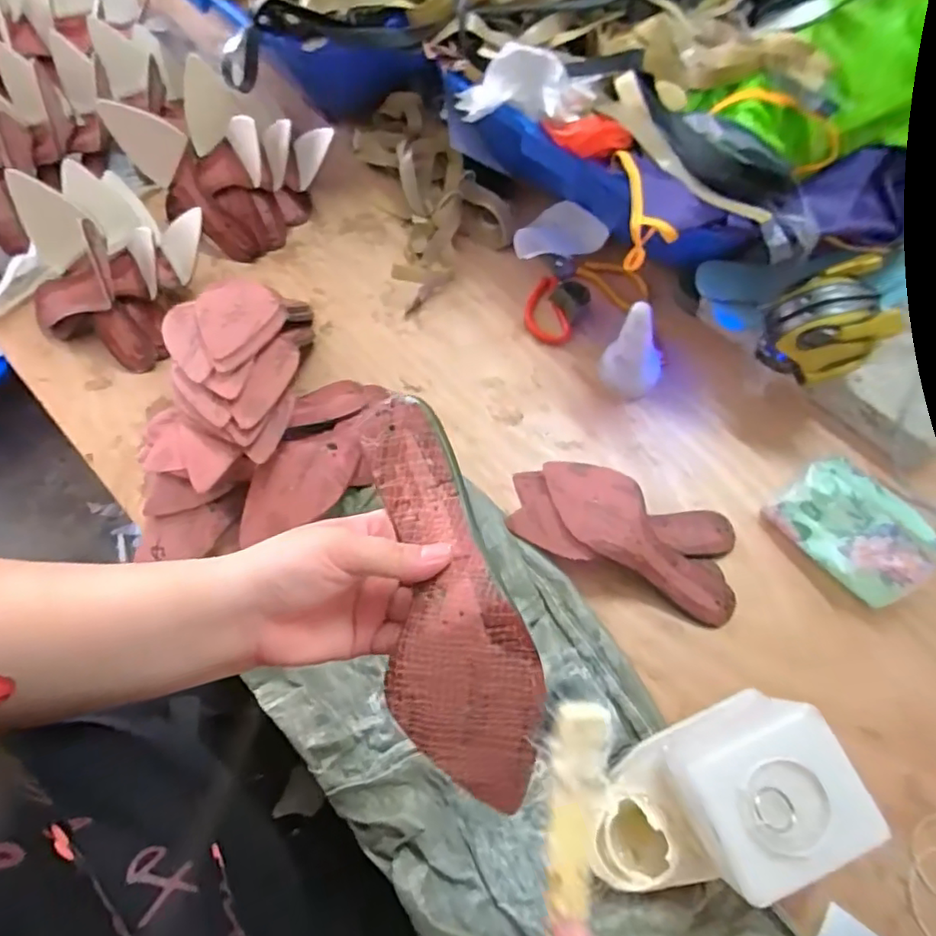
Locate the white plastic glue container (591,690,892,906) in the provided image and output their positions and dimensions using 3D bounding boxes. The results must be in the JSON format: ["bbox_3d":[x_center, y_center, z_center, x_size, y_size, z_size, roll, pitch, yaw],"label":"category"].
[{"bbox_3d":[0.188,0.269,0.485,0.196,0.122,0.114,-21,66,-7],"label":"white plastic glue container"}]

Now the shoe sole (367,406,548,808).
[{"bbox_3d":[-0.015,0.066,0.328,0.071,0.060,0.224,-15,75,-4],"label":"shoe sole"}]

